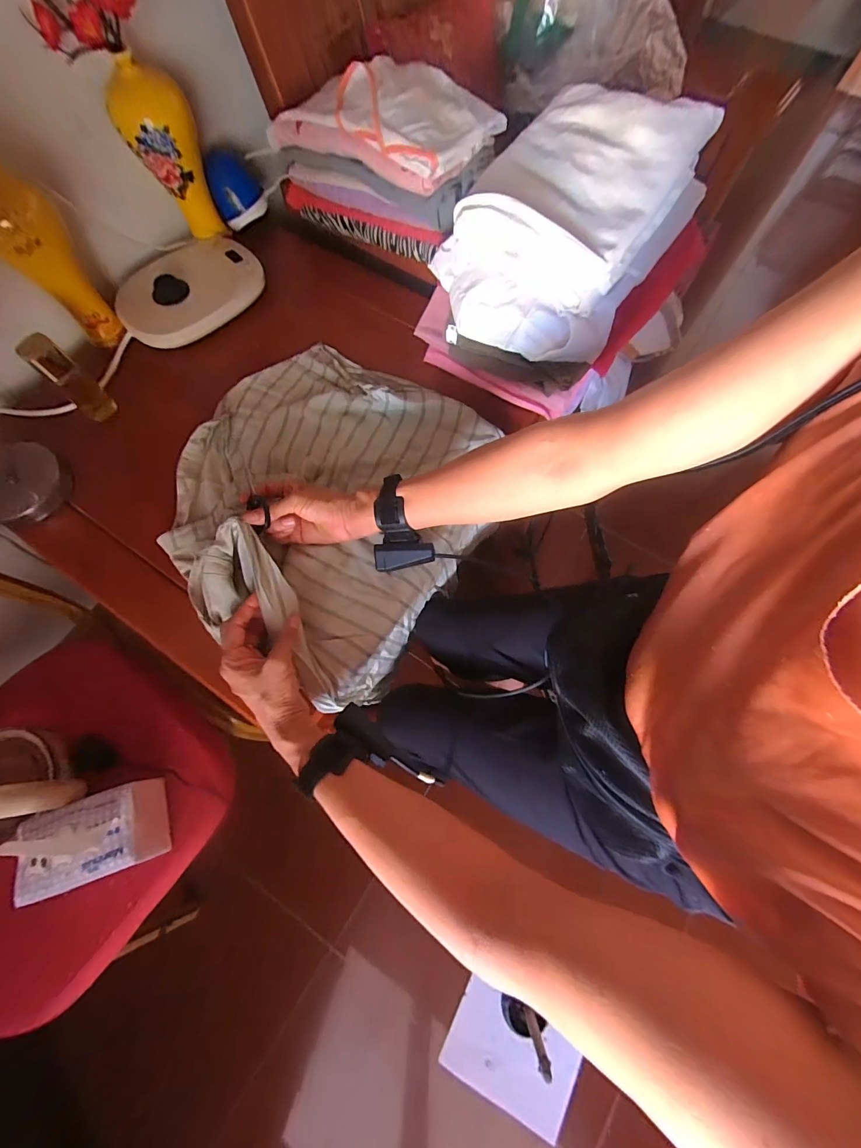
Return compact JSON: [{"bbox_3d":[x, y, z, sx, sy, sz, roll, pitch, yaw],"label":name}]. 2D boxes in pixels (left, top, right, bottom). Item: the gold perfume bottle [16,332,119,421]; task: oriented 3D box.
[{"bbox_3d":[-0.478,-0.258,0.547,0.035,0.104,0.041,36,75,12],"label":"gold perfume bottle"}]

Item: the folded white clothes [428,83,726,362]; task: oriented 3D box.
[{"bbox_3d":[0.160,-0.420,0.489,0.227,0.124,0.287,32,75,10],"label":"folded white clothes"}]

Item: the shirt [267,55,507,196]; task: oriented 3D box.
[{"bbox_3d":[-0.068,-0.623,0.553,0.290,0.052,0.163,32,75,10],"label":"shirt"}]

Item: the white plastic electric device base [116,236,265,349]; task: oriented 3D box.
[{"bbox_3d":[-0.368,-0.441,0.637,0.106,0.052,0.228,41,77,13],"label":"white plastic electric device base"}]

